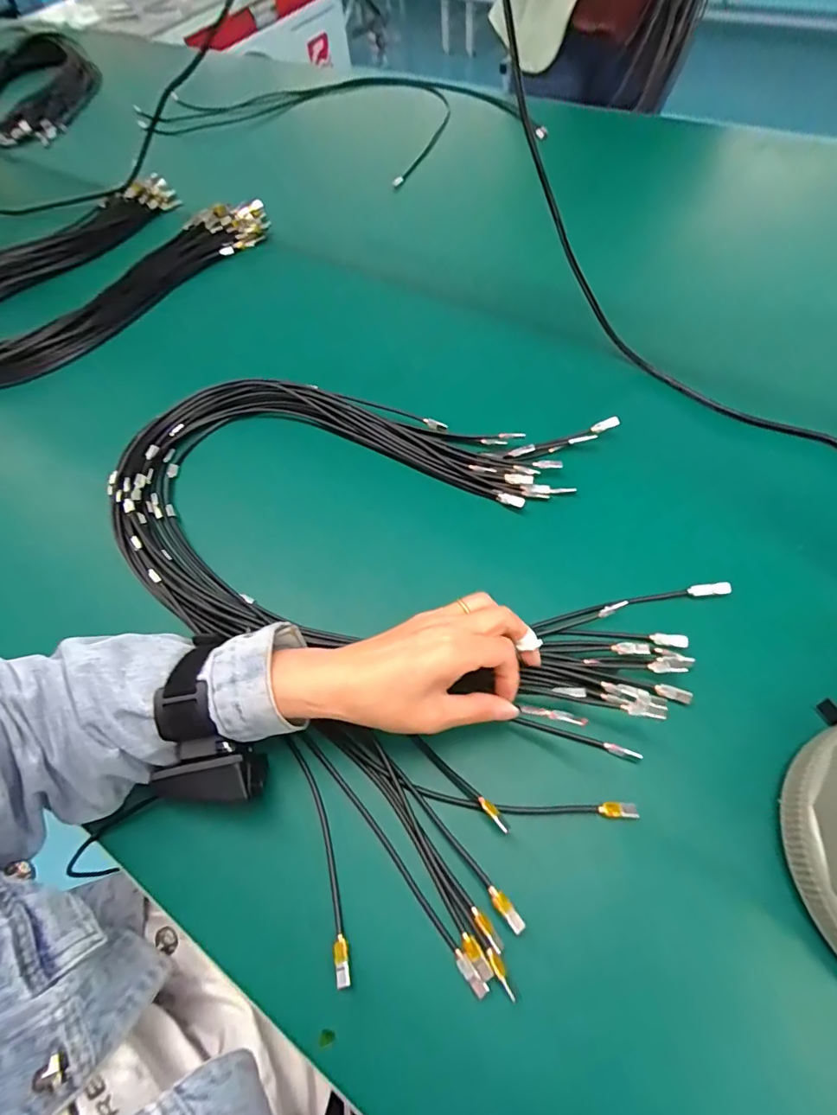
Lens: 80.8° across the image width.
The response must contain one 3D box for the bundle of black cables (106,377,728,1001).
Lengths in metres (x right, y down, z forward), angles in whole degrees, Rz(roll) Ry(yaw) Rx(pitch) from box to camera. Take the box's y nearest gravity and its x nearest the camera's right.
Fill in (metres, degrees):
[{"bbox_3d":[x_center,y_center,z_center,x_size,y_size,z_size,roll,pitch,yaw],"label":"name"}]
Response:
[{"bbox_3d":[-0.017,-0.013,0.428,0.389,0.046,0.526,-35,61,-17],"label":"bundle of black cables"}]

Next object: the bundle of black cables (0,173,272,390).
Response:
[{"bbox_3d":[-0.461,-0.396,0.683,0.297,0.057,0.480,34,68,22],"label":"bundle of black cables"}]

